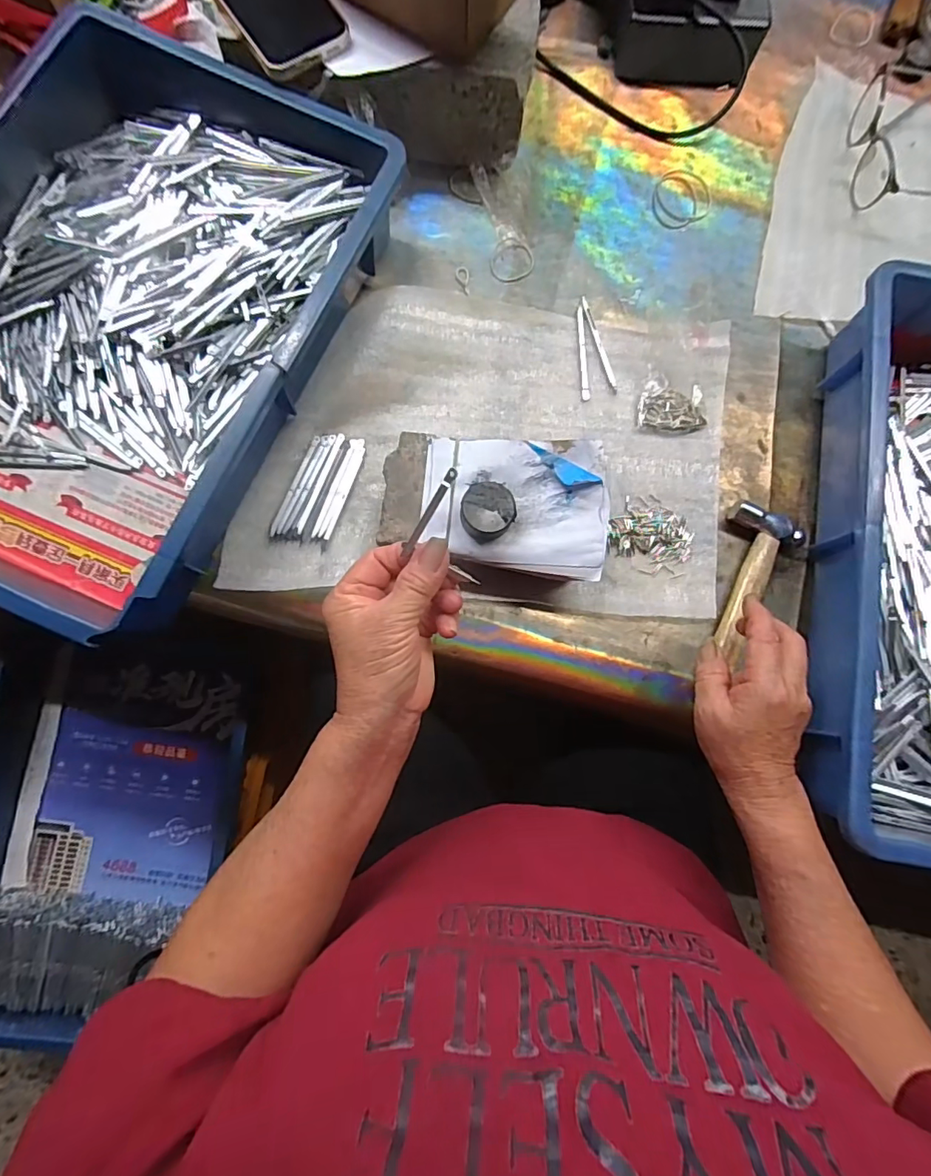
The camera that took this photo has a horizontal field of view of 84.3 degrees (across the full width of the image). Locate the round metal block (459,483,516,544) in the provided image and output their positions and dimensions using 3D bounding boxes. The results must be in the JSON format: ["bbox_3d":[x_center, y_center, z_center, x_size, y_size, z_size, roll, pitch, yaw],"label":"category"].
[{"bbox_3d":[0.016,-0.055,0.374,0.039,0.021,0.038,0,80,-2],"label":"round metal block"}]

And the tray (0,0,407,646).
[{"bbox_3d":[-0.263,-0.203,0.400,0.288,0.081,0.430,24,80,2],"label":"tray"}]

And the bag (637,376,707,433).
[{"bbox_3d":[0.181,-0.158,0.444,0.058,0.021,0.040,9,80,-1],"label":"bag"}]

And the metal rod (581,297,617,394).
[{"bbox_3d":[0.119,-0.216,0.456,0.007,0.004,0.095,-15,81,-4],"label":"metal rod"}]

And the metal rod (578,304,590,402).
[{"bbox_3d":[0.104,-0.208,0.454,0.007,0.004,0.089,-2,81,-2],"label":"metal rod"}]

